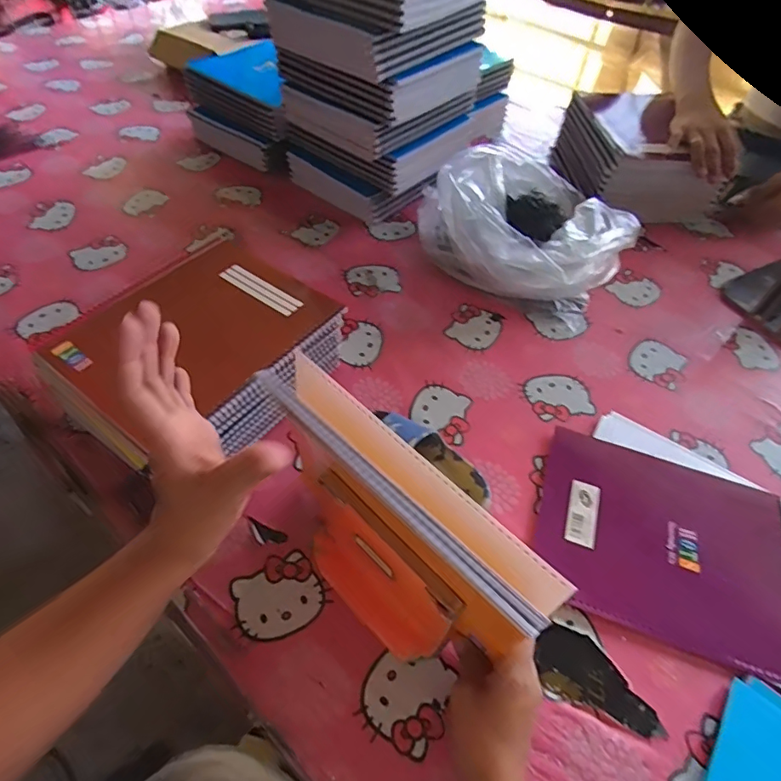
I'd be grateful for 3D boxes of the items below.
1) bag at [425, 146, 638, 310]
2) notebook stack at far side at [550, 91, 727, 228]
[{"bbox_3d":[0.192,-0.247,0.738,0.228,0.154,0.295,-25,57,-21],"label":"bag"},{"bbox_3d":[0.436,-0.417,0.905,0.195,0.117,0.288,-2,52,-5],"label":"notebook stack at far side"}]

